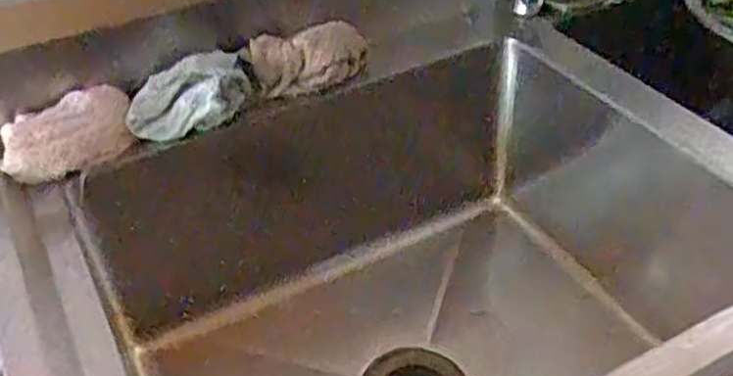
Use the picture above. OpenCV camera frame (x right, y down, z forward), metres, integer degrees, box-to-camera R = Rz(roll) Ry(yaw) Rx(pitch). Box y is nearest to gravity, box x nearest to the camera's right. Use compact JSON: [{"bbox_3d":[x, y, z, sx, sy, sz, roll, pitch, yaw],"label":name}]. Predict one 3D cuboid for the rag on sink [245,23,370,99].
[{"bbox_3d":[-0.057,-0.135,0.765,0.133,0.051,0.056,-15,41,-14],"label":"rag on sink"}]

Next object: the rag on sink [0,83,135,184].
[{"bbox_3d":[-0.275,-0.051,0.682,0.110,0.050,0.081,-7,40,-4],"label":"rag on sink"}]

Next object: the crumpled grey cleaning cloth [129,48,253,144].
[{"bbox_3d":[-0.171,-0.092,0.716,0.115,0.050,0.073,-10,40,-8],"label":"crumpled grey cleaning cloth"}]

